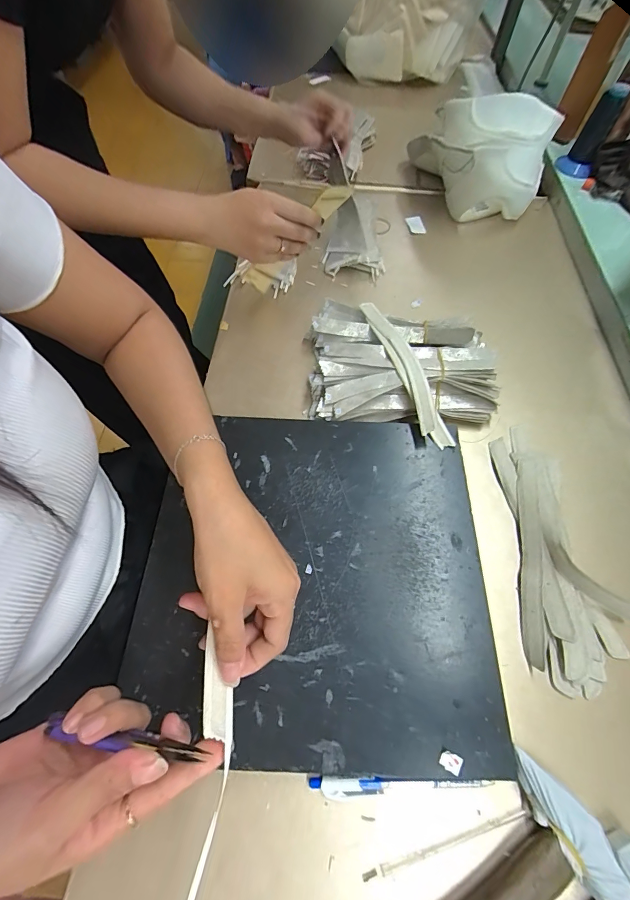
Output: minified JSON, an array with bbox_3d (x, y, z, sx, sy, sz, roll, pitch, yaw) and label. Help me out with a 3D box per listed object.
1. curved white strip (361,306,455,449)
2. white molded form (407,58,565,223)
[{"bbox_3d":[0.103,-0.096,0.434,0.029,0.027,0.208,-15,63,-9],"label":"curved white strip"},{"bbox_3d":[0.270,-0.479,0.615,0.214,0.137,0.187,20,63,10],"label":"white molded form"}]

